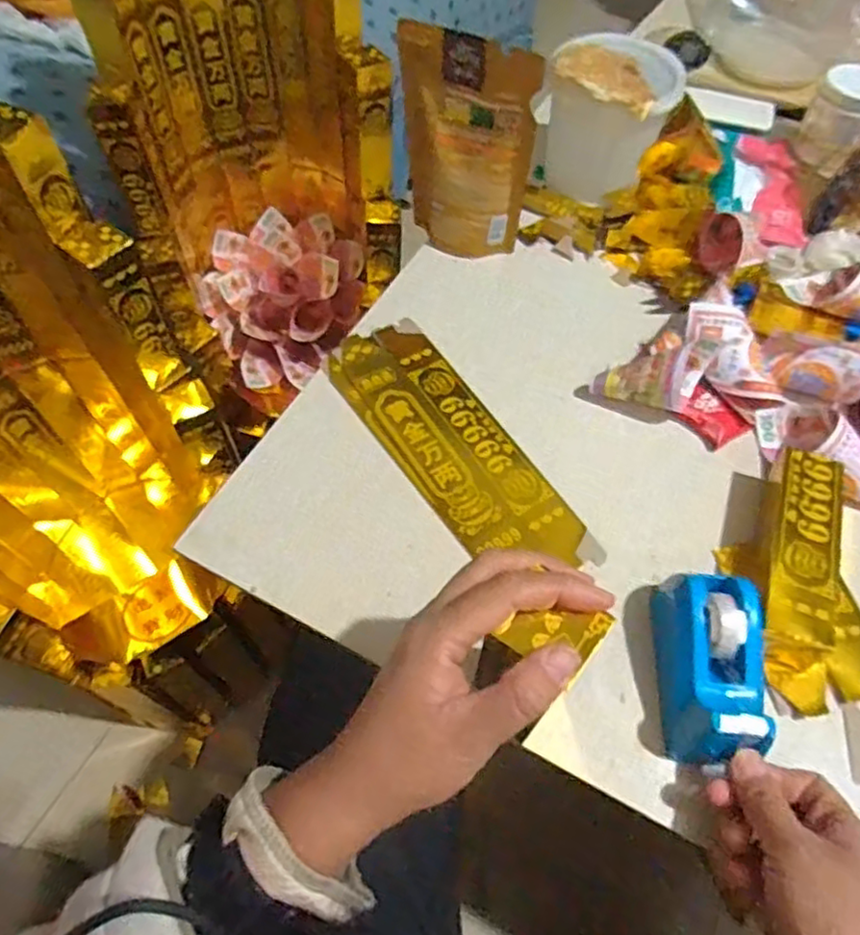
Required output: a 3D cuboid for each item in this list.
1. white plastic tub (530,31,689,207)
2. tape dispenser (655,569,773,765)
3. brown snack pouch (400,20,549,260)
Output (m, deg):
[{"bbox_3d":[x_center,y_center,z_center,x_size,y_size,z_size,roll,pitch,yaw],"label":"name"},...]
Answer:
[{"bbox_3d":[0.179,-0.344,0.660,0.106,0.129,0.105,0,58,-1],"label":"white plastic tub"},{"bbox_3d":[0.175,0.123,0.407,0.055,0.055,0.105,4,58,2],"label":"tape dispenser"},{"bbox_3d":[0.032,-0.273,0.585,0.111,0.189,0.038,14,59,8],"label":"brown snack pouch"}]

